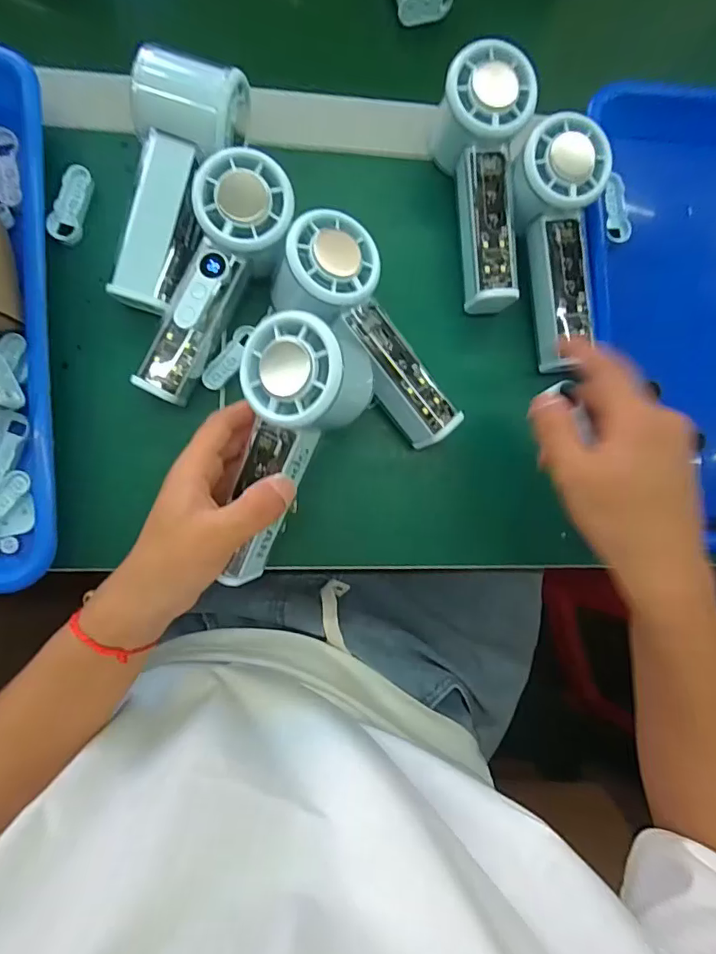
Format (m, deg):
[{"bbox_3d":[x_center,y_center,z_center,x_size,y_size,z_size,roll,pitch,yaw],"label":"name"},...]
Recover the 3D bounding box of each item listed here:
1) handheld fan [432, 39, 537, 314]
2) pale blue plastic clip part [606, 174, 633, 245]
[{"bbox_3d":[0.080,-0.191,0.331,0.060,0.040,0.156,-5,101,-6],"label":"handheld fan"},{"bbox_3d":[0.191,-0.197,0.366,0.017,0.008,0.049,-2,86,-6],"label":"pale blue plastic clip part"}]

